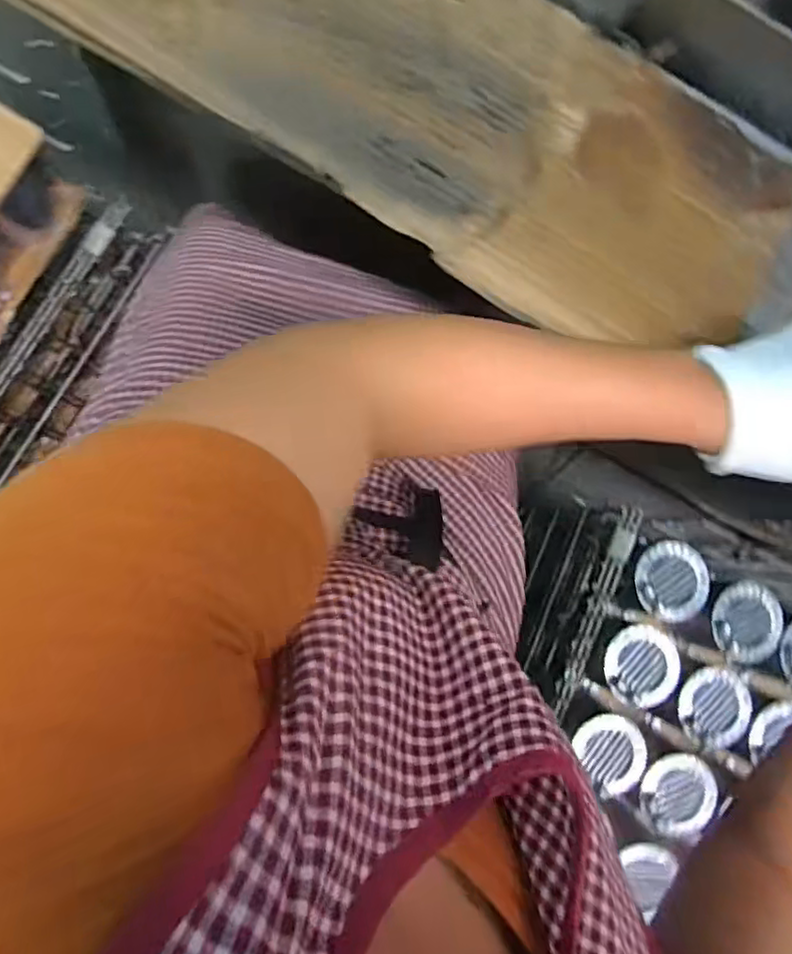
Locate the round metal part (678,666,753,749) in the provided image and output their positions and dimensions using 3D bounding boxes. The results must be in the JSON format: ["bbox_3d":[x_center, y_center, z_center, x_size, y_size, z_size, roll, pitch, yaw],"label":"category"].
[{"bbox_3d":[0.362,0.261,0.763,0.089,0.022,0.084,0,87,-7],"label":"round metal part"}]

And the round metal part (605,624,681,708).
[{"bbox_3d":[0.277,0.212,0.755,0.078,0.026,0.084,0,87,-7],"label":"round metal part"}]

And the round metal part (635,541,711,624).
[{"bbox_3d":[0.321,0.120,0.773,0.083,0.017,0.089,0,87,-7],"label":"round metal part"}]

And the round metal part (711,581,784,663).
[{"bbox_3d":[0.407,0.165,0.773,0.078,0.021,0.083,0,87,-7],"label":"round metal part"}]

